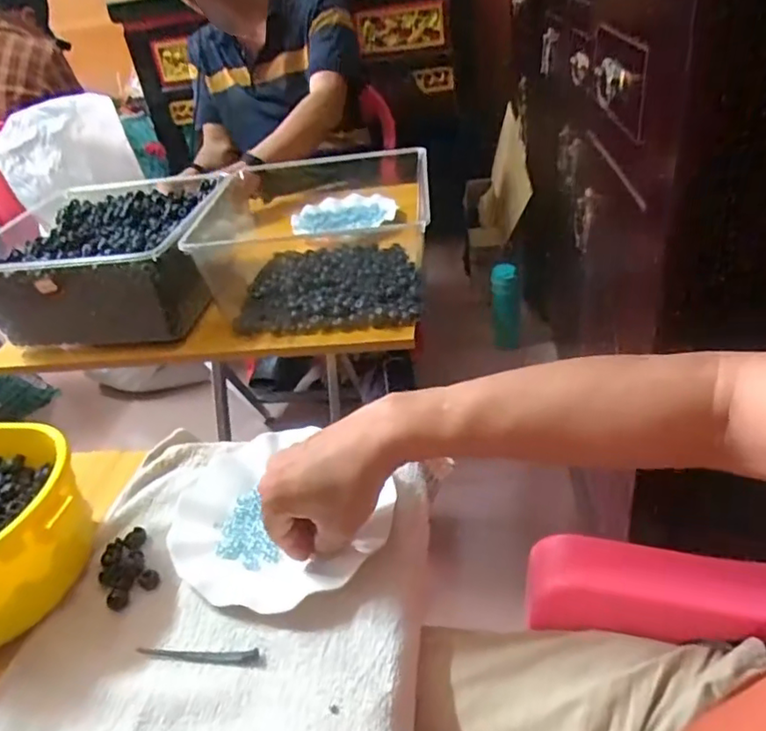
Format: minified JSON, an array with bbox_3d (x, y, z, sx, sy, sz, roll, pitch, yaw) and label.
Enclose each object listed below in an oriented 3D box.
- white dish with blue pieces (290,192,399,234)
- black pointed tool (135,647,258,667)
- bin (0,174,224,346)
[{"bbox_3d":[-0.069,-0.270,1.084,0.183,0.028,0.114,-10,34,-1],"label":"white dish with blue pieces"},{"bbox_3d":[-0.129,0.203,0.426,0.089,0.007,0.009,-2,34,11],"label":"black pointed tool"},{"bbox_3d":[-0.382,-0.161,0.884,0.301,0.130,0.318,-7,34,3],"label":"bin"}]

